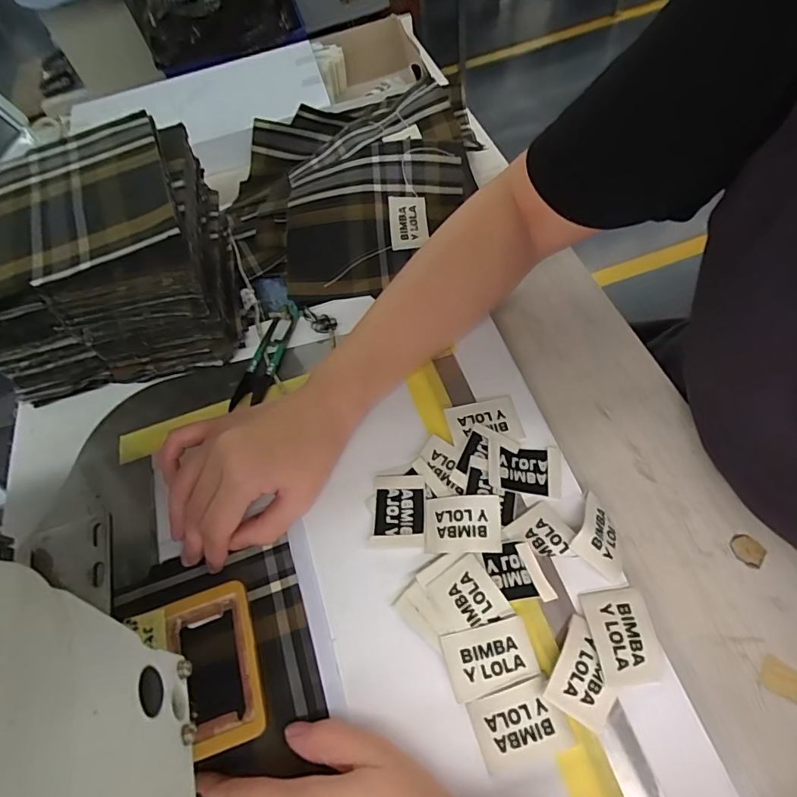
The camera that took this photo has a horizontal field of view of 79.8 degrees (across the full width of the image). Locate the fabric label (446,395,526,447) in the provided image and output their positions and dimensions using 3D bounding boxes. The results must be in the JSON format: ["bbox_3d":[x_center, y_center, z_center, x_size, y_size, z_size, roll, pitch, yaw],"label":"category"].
[{"bbox_3d":[0.060,0.016,0.333,0.049,0.004,0.034,-15,60,0],"label":"fabric label"}]

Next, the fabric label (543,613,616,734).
[{"bbox_3d":[0.101,0.145,0.254,0.031,0.006,0.047,26,68,21],"label":"fabric label"}]

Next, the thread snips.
[{"bbox_3d":[-0.105,-0.035,0.380,0.023,0.012,0.095,12,63,15],"label":"thread snips"}]

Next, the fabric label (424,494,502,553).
[{"bbox_3d":[0.039,0.078,0.296,0.046,0.006,0.034,-5,67,11],"label":"fabric label"}]

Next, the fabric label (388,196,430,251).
[{"bbox_3d":[0.009,-0.158,0.428,0.035,0.004,0.048,-6,88,-10],"label":"fabric label"}]

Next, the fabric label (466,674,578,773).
[{"bbox_3d":[0.063,0.170,0.250,0.047,0.009,0.032,-19,60,-2],"label":"fabric label"}]

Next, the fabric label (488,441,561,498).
[{"bbox_3d":[0.083,0.046,0.314,0.046,0.006,0.032,8,57,1],"label":"fabric label"}]

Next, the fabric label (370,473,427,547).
[{"bbox_3d":[0.000,0.072,0.310,0.034,0.006,0.049,-5,58,10],"label":"fabric label"}]

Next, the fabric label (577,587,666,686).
[{"bbox_3d":[0.123,0.129,0.261,0.034,0.005,0.047,-8,60,4],"label":"fabric label"}]

